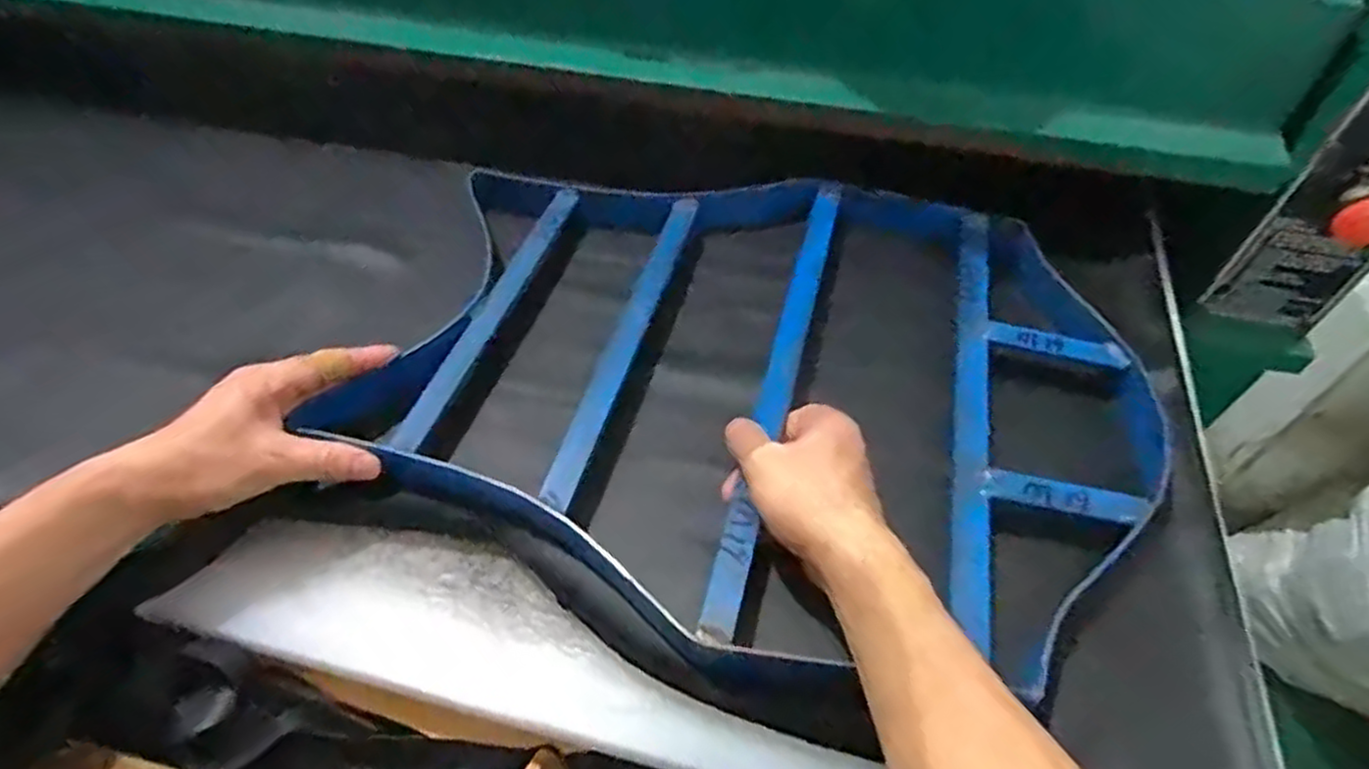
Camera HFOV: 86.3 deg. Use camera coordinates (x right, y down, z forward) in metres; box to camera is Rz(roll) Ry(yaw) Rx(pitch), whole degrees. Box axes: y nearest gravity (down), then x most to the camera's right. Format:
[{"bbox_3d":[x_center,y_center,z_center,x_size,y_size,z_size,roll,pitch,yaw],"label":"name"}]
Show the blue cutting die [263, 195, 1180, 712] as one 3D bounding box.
[{"bbox_3d":[0.040,-0.012,0.501,0.497,0.045,0.378,12,53,8],"label":"blue cutting die"}]

